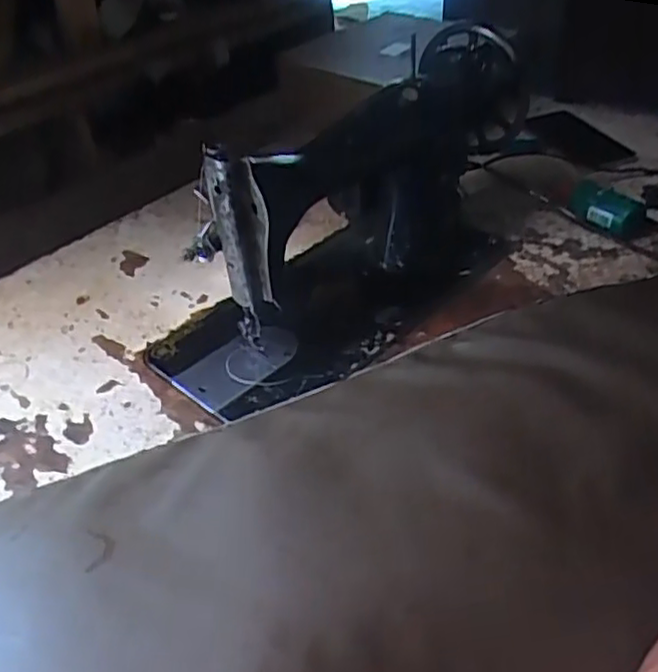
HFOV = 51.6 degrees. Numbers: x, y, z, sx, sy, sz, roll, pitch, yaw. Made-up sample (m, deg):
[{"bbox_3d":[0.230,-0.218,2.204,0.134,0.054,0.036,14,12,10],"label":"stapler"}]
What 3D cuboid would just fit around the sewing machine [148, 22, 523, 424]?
[{"bbox_3d":[0.034,-0.131,0.666,0.177,0.201,0.450,28,49,33],"label":"sewing machine"}]

